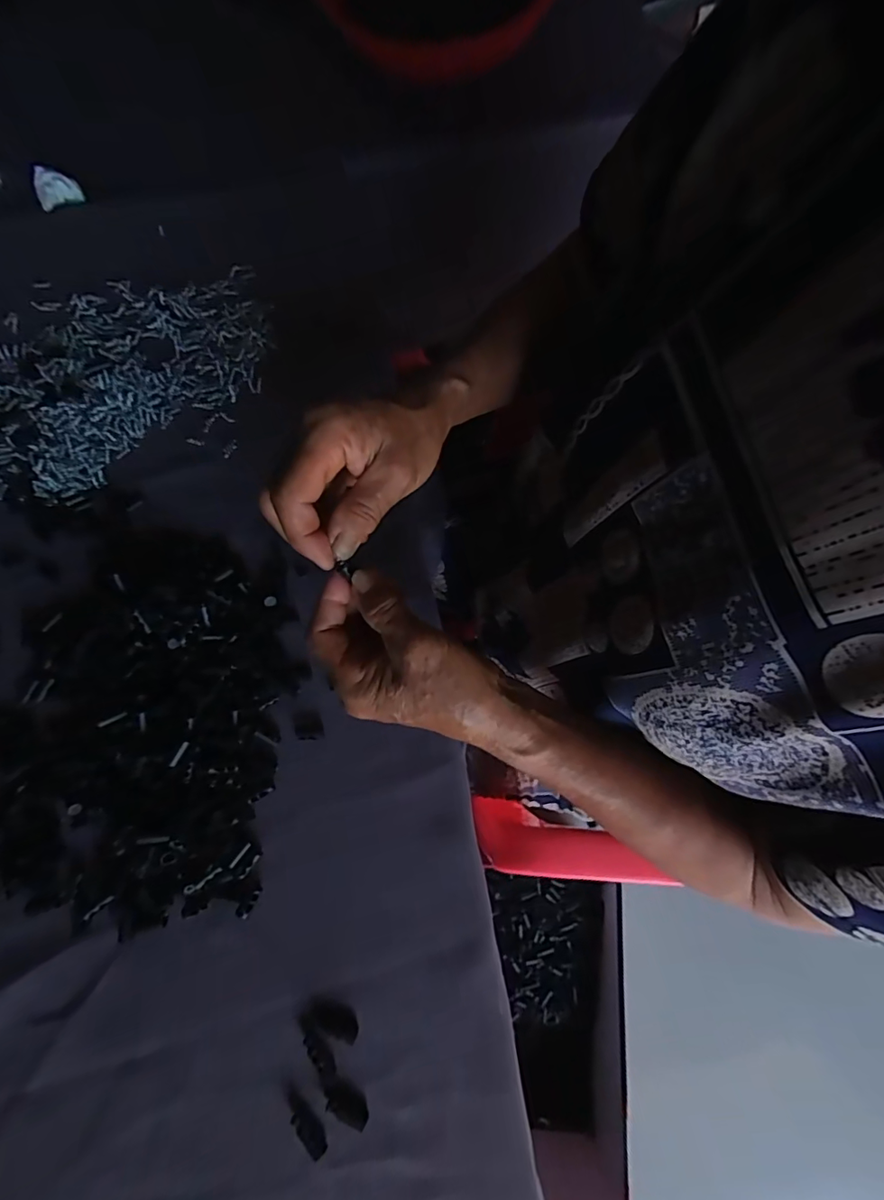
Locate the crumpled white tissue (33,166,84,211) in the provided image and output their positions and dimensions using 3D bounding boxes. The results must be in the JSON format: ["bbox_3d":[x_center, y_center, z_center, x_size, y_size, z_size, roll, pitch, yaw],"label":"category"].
[{"bbox_3d":[-0.362,-0.388,0.471,0.037,0.018,0.036,-32,77,-9],"label":"crumpled white tissue"}]

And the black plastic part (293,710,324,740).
[{"bbox_3d":[-0.092,0.085,0.344,0.018,0.004,0.020,-15,75,-5],"label":"black plastic part"}]

